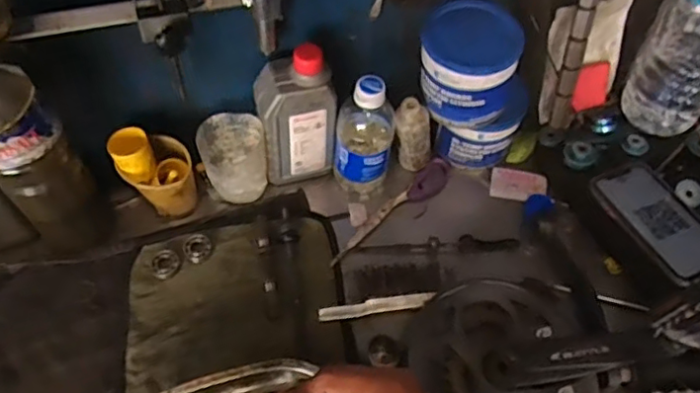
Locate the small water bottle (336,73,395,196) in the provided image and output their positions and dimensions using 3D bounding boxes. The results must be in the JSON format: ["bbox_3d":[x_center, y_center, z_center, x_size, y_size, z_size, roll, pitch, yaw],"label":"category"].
[{"bbox_3d":[0.017,-0.068,0.679,0.059,0.170,0.061,8,55,4],"label":"small water bottle"}]

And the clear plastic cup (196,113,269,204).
[{"bbox_3d":[-0.129,-0.036,0.684,0.069,0.087,0.072,1,55,-1],"label":"clear plastic cup"}]

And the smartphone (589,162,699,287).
[{"bbox_3d":[0.332,0.023,0.653,0.080,0.014,0.159,-20,52,-14],"label":"smartphone"}]

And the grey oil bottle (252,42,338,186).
[{"bbox_3d":[-0.059,-0.085,0.669,0.083,0.170,0.048,-7,56,-6],"label":"grey oil bottle"}]

